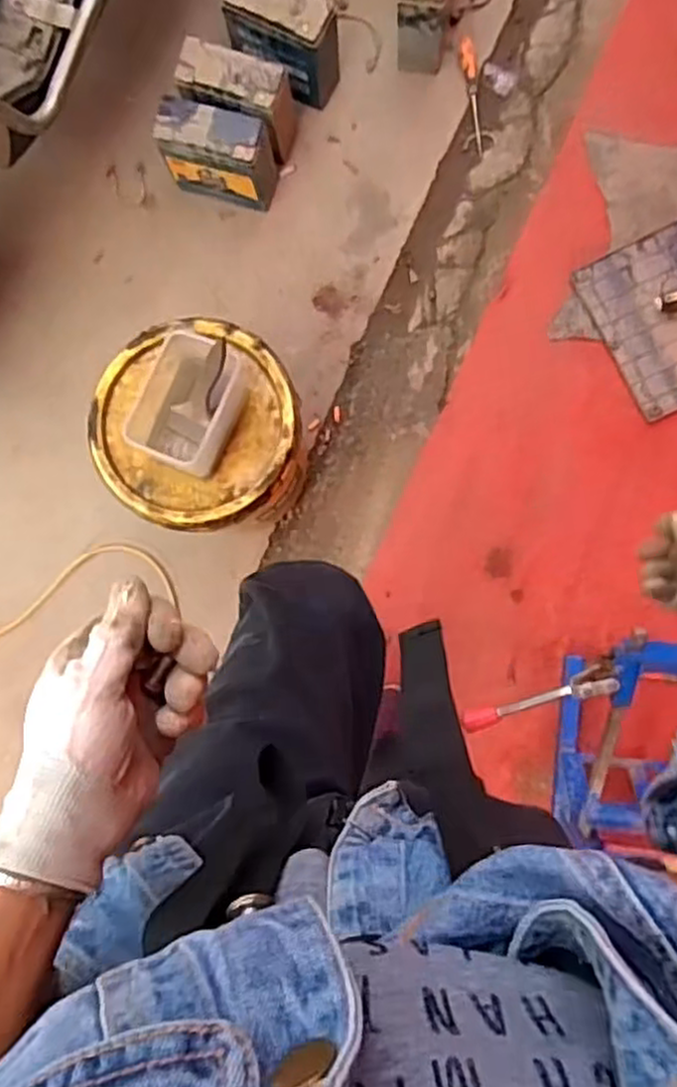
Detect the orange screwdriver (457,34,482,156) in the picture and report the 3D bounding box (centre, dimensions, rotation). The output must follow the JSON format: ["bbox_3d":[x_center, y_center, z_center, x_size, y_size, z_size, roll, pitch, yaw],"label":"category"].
[{"bbox_3d":[0.247,-0.847,1.392,0.033,0.021,0.224,-5,87,4],"label":"orange screwdriver"}]

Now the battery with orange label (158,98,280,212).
[{"bbox_3d":[-0.211,-0.687,1.316,0.184,0.182,0.097,11,88,5],"label":"battery with orange label"}]

